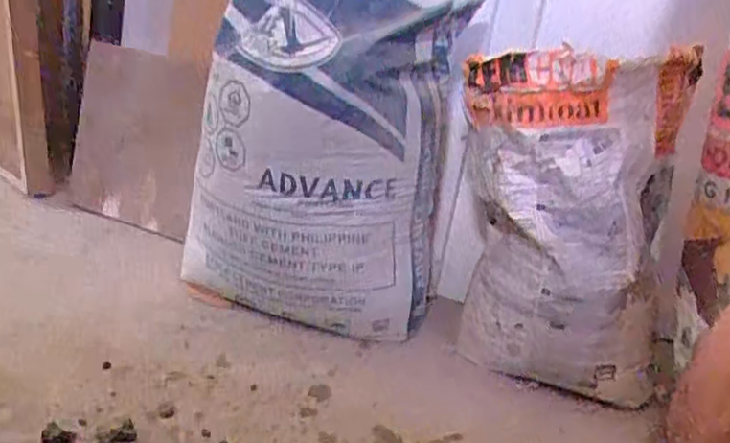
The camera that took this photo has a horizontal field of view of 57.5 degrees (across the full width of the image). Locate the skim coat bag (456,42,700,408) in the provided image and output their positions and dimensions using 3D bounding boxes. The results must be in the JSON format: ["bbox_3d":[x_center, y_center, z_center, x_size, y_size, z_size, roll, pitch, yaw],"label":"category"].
[{"bbox_3d":[0.239,0.011,0.817,0.269,0.417,0.114,13,23,17],"label":"skim coat bag"}]

